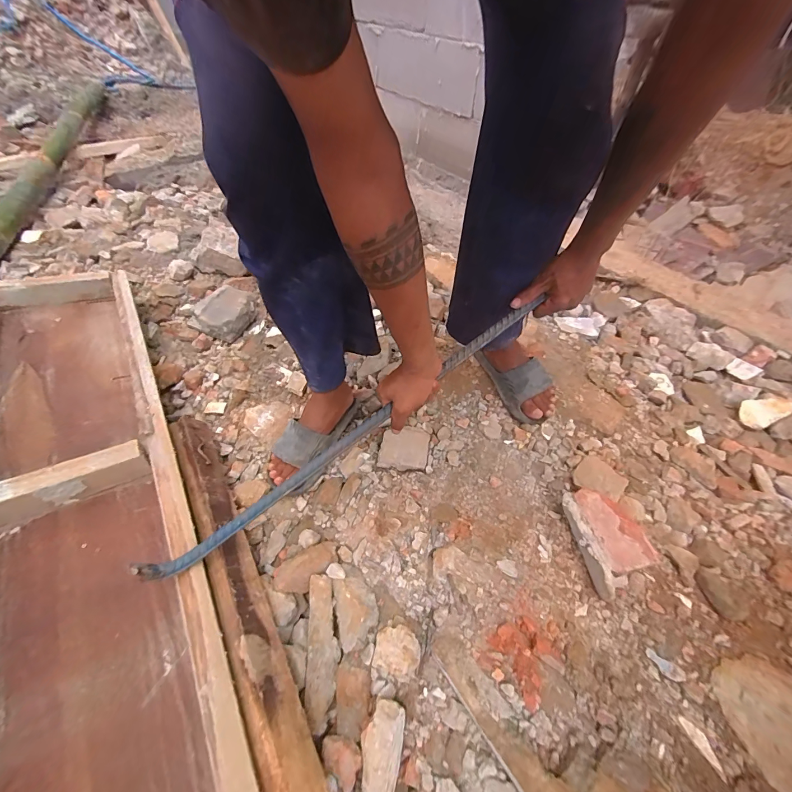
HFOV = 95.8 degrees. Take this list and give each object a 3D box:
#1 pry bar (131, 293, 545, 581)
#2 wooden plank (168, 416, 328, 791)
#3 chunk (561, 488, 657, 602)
[{"bbox_3d":[-0.049,0.043,0.522,0.664,0.047,0.025,-36,60,-10],"label":"pry bar"},{"bbox_3d":[-0.247,0.246,0.524,0.071,0.062,0.576,-21,49,-26],"label":"wooden plank"},{"bbox_3d":[0.339,0.233,0.579,0.113,0.049,0.157,-5,51,-4],"label":"chunk"}]

